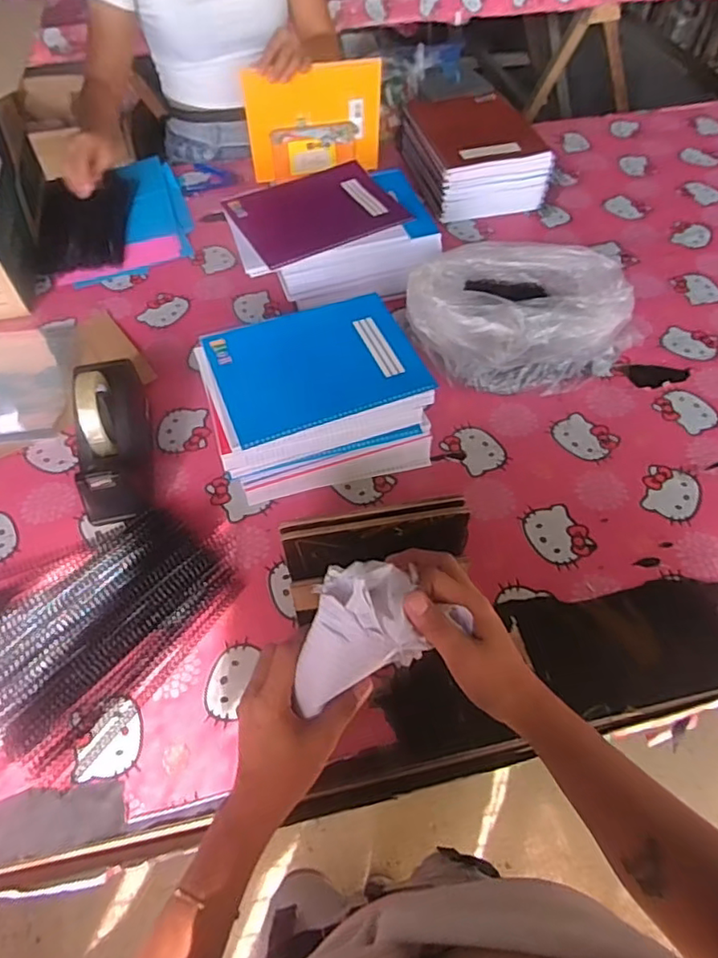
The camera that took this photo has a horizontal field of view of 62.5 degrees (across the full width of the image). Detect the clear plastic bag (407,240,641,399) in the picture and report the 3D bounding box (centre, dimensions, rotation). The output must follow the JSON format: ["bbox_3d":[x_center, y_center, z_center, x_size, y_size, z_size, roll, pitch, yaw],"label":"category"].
[{"bbox_3d":[0.248,-0.254,0.880,0.353,0.161,0.218,2,55,2],"label":"clear plastic bag"}]

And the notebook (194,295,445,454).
[{"bbox_3d":[-0.057,-0.149,0.760,0.246,0.020,0.195,-18,57,-12],"label":"notebook"}]

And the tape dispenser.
[{"bbox_3d":[-0.316,-0.057,0.759,0.074,0.129,0.209,-10,56,-7],"label":"tape dispenser"}]

